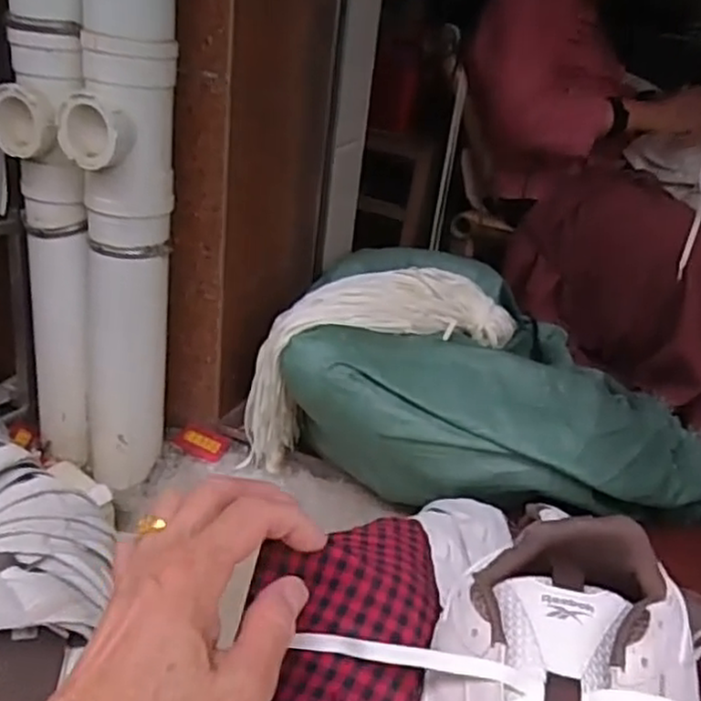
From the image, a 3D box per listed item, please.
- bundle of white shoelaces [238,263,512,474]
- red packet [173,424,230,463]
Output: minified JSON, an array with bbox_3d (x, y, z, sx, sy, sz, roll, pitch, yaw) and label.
[{"bbox_3d":[0.019,-0.003,1.118,0.476,0.229,0.125,-30,36,-6],"label":"bundle of white shoelaces"},{"bbox_3d":[-0.243,0.151,1.188,0.087,0.044,0.009,22,-15,5],"label":"red packet"}]

